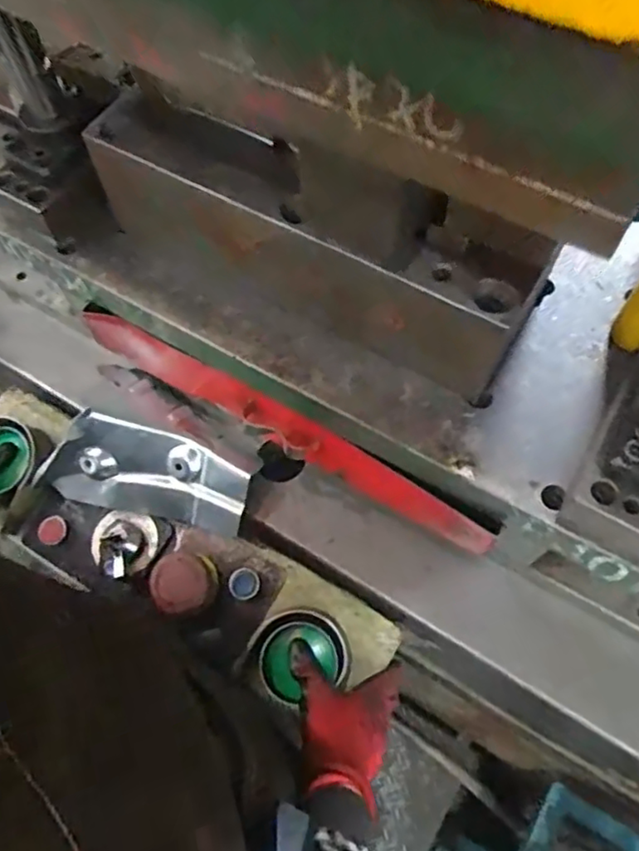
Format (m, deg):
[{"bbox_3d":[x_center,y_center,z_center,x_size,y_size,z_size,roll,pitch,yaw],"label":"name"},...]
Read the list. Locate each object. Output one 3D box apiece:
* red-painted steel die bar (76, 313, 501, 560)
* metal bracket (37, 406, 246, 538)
[{"bbox_3d":[-0.042,-0.002,0.592,0.438,0.067,0.030,30,68,14],"label":"red-painted steel die bar"},{"bbox_3d":[-0.170,0.051,0.619,0.201,0.024,0.098,18,109,4],"label":"metal bracket"}]

